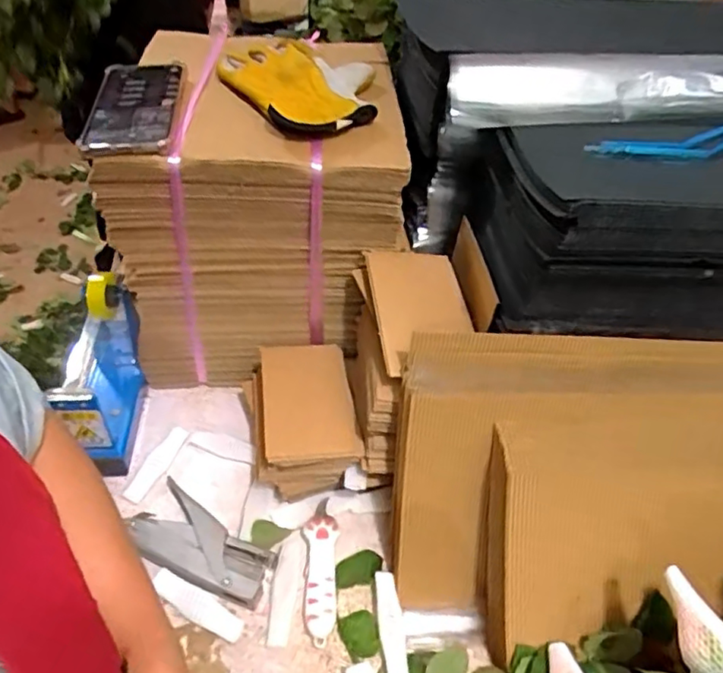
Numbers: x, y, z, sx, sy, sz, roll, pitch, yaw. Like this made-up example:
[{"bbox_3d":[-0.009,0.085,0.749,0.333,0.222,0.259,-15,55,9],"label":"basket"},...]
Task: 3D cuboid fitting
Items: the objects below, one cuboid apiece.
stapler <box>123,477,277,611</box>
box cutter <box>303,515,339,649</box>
[{"bbox_3d":[-0.149,0.198,0.551,0.137,0.021,0.067,24,48,19],"label":"stapler"},{"bbox_3d":[-0.037,0.223,0.548,0.031,0.011,0.114,0,44,-5],"label":"box cutter"}]

